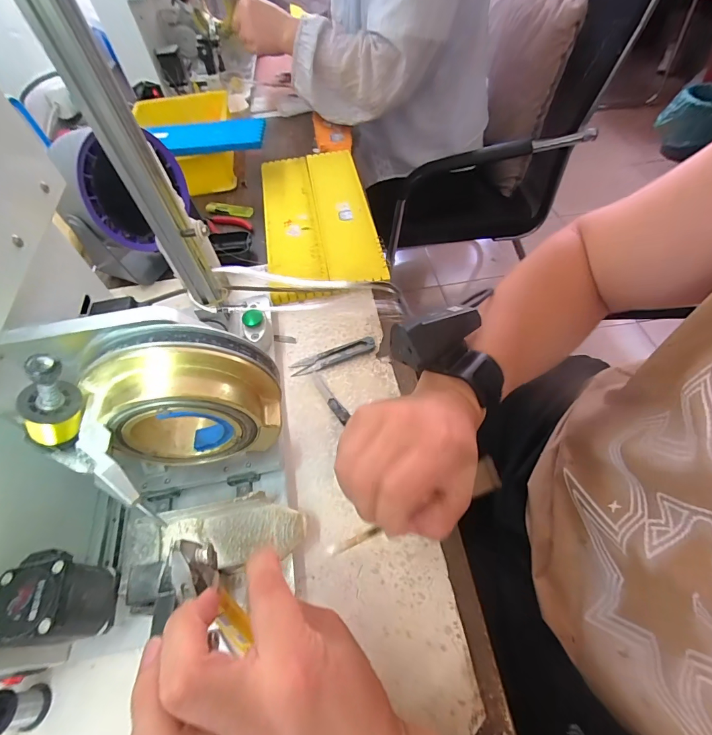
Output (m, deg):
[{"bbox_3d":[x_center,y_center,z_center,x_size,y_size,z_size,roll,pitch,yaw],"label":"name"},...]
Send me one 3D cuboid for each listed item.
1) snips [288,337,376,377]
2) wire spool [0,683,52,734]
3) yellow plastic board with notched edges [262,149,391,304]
[{"bbox_3d":[-0.027,-0.014,0.448,0.102,0.007,0.022,-20,58,-9],"label":"snips"},{"bbox_3d":[-0.248,0.249,0.272,0.024,0.032,0.025,-2,57,3],"label":"wire spool"},{"bbox_3d":[-0.062,-0.241,0.590,0.159,0.011,0.336,-10,57,-2],"label":"yellow plastic board with notched edges"}]

